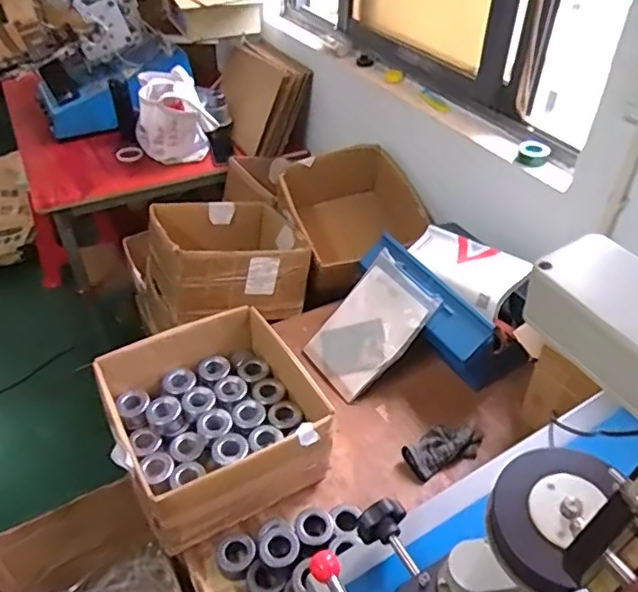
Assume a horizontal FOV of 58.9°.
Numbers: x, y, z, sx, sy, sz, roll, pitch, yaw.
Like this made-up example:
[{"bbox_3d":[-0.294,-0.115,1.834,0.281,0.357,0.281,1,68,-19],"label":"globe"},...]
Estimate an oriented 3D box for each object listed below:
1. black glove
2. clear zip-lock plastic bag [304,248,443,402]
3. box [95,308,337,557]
[{"bbox_3d":[0.233,0.279,1.057,0.157,0.043,0.077,-18,43,-20],"label":"black glove"},{"bbox_3d":[0.102,0.065,1.190,0.279,0.028,0.184,-50,51,8],"label":"clear zip-lock plastic bag"},{"bbox_3d":[-0.185,0.224,1.014,0.335,0.176,0.325,-20,44,-22],"label":"box"}]

